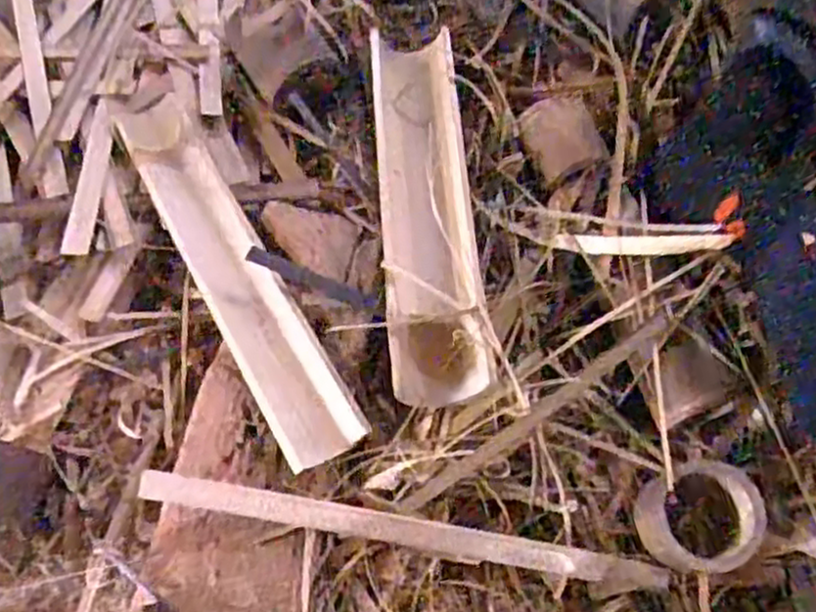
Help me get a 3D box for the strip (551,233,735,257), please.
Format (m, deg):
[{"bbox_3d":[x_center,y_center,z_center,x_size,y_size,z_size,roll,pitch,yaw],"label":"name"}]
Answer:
[{"bbox_3d":[0.181,-0.049,0.610,0.146,0.013,0.018,3,59,41],"label":"strip"}]

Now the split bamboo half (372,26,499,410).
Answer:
[{"bbox_3d":[0.015,-0.098,0.656,0.078,0.036,0.378,-3,65,-2],"label":"split bamboo half"}]

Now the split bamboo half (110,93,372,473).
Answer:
[{"bbox_3d":[-0.150,-0.042,0.642,0.067,0.026,0.385,-27,68,-13],"label":"split bamboo half"}]

